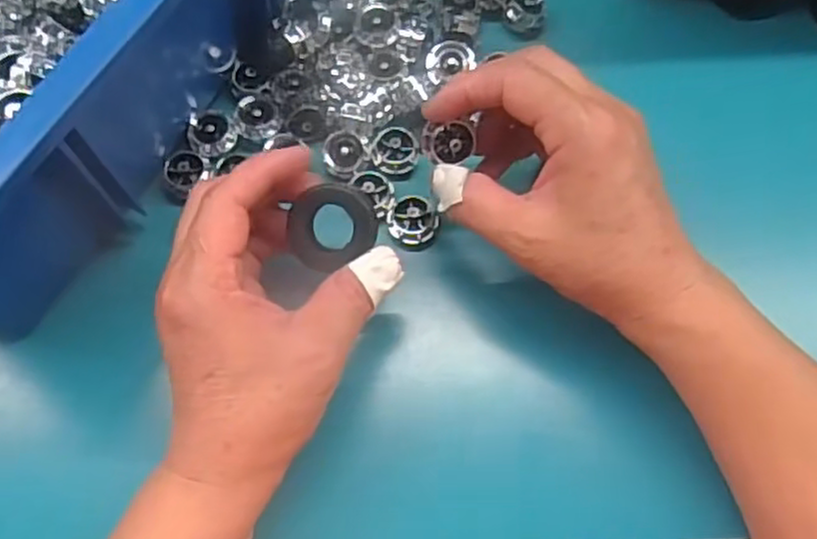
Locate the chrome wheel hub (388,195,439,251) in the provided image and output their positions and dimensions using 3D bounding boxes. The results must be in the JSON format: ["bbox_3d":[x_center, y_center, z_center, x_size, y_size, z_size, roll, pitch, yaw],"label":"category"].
[{"bbox_3d":[0.002,-0.024,0.364,0.025,0.012,0.026,0,72,1],"label":"chrome wheel hub"}]

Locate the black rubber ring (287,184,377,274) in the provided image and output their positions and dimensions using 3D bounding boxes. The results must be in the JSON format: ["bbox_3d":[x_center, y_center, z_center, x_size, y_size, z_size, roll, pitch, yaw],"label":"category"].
[{"bbox_3d":[-0.033,-0.017,0.311,0.036,0.017,0.033,0,72,1],"label":"black rubber ring"}]

